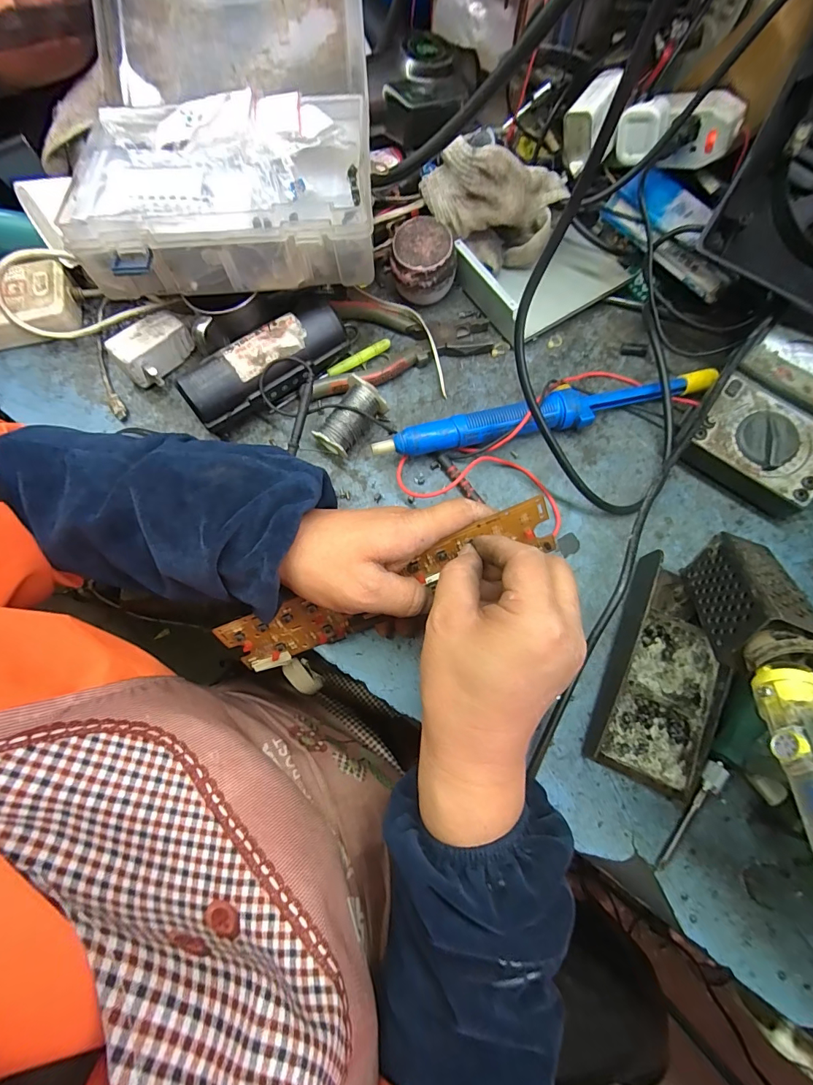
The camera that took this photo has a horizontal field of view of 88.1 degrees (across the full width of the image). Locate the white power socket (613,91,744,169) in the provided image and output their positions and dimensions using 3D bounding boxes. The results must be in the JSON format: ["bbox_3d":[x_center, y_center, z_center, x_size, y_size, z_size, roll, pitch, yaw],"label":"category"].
[{"bbox_3d":[0.265,-0.404,0.412,0.105,0.053,0.046,15,71,18],"label":"white power socket"}]

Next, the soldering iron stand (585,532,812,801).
[{"bbox_3d":[0.193,0.079,0.262,0.069,0.132,0.168,23,72,7],"label":"soldering iron stand"}]

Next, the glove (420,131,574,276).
[{"bbox_3d":[0.080,-0.313,0.406,0.126,0.093,0.046,5,71,1],"label":"glove"}]

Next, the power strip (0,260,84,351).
[{"bbox_3d":[-0.394,-0.217,0.399,0.149,0.039,0.066,-13,72,-6],"label":"power strip"}]

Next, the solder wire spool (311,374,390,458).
[{"bbox_3d":[-0.048,-0.106,0.372,0.034,0.037,0.062,30,73,9],"label":"solder wire spool"}]

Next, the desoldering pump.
[{"bbox_3d":[0.128,-0.113,0.379,0.315,0.031,0.033,-12,72,-5],"label":"desoldering pump"}]

